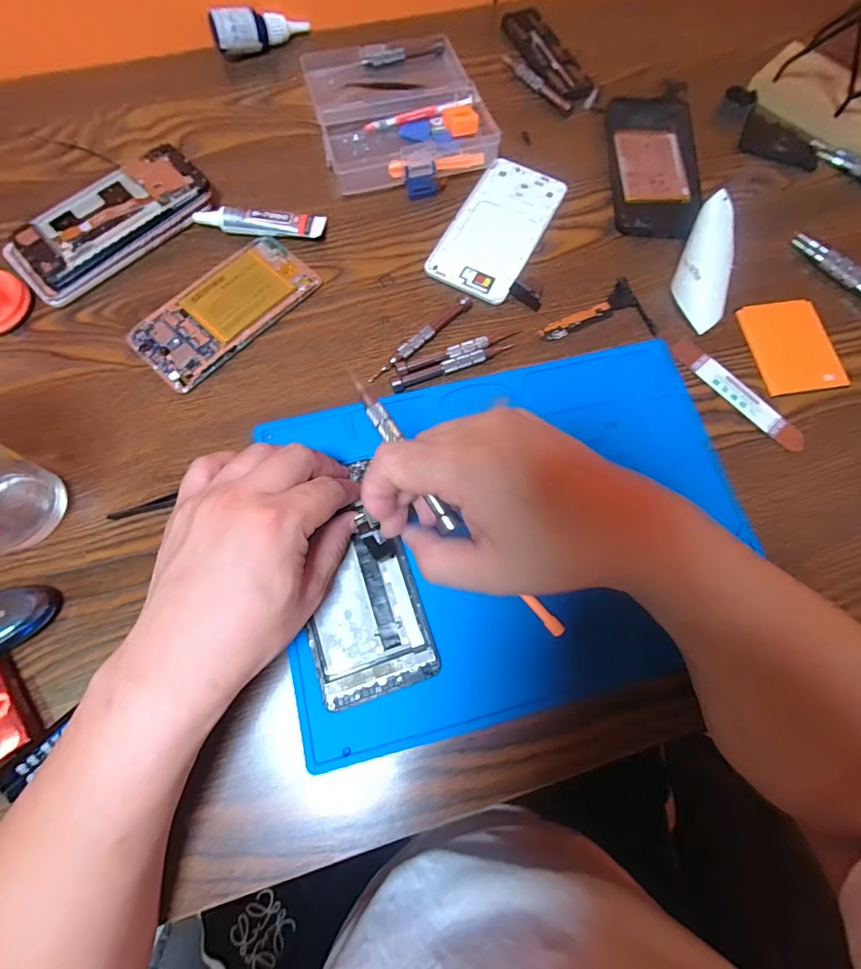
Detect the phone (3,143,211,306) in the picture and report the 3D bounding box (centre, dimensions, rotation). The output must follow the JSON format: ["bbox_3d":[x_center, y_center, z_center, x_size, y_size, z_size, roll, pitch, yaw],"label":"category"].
[{"bbox_3d":[-0.262,-0.217,0.359,0.158,0.023,0.077,-40,78,-12],"label":"phone"}]

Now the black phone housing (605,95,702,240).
[{"bbox_3d":[0.203,-0.292,0.400,0.076,0.012,0.158,2,73,-1],"label":"black phone housing"}]

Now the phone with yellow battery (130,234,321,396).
[{"bbox_3d":[-0.160,-0.138,0.344,0.068,0.011,0.141,41,76,10],"label":"phone with yellow battery"}]

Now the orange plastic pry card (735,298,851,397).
[{"bbox_3d":[0.287,-0.110,0.349,0.062,0.006,0.081,-9,73,-4],"label":"orange plastic pry card"}]

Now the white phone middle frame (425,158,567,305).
[{"bbox_3d":[0.058,-0.221,0.377,0.074,0.006,0.145,27,74,7],"label":"white phone middle frame"}]

